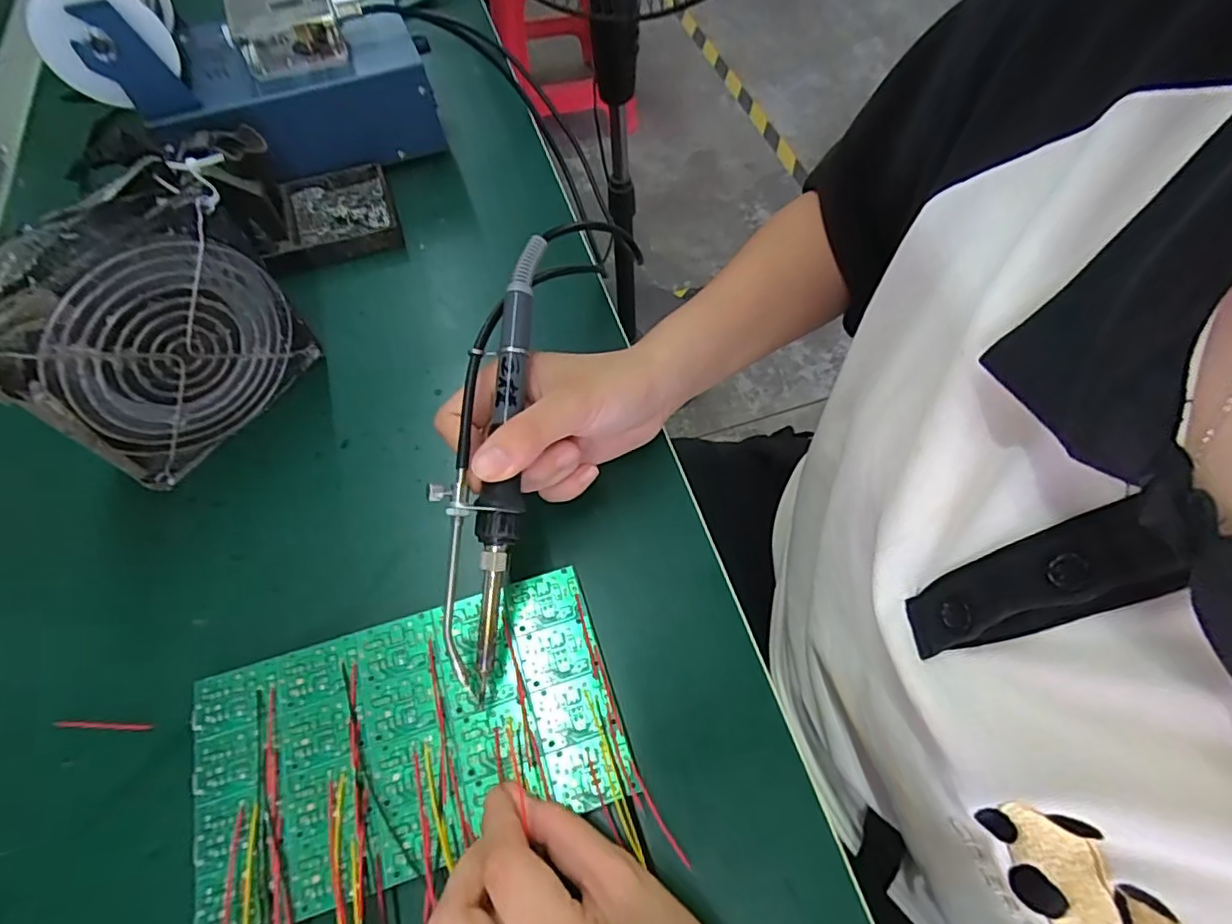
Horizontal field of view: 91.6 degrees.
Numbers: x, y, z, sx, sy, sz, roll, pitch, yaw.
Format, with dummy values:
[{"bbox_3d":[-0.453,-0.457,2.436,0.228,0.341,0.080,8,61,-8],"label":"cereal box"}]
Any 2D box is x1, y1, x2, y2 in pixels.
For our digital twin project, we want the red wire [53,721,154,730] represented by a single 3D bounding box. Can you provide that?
[{"bbox_3d":[-0.233,0.119,0.271,0.045,0.004,0.004,1,62,1],"label":"red wire"}]

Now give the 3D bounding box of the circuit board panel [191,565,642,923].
[{"bbox_3d":[-0.089,0.117,0.257,0.172,0.004,0.100,-17,63,-8],"label":"circuit board panel"}]

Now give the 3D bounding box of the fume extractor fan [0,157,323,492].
[{"bbox_3d":[-0.229,-0.063,0.304,0.042,0.123,0.122,31,66,16],"label":"fume extractor fan"}]

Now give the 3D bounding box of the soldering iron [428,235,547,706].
[{"bbox_3d":[-0.056,-0.003,0.274,0.034,0.037,0.210,6,82,4],"label":"soldering iron"}]

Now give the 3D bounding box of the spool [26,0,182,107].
[{"bbox_3d":[-0.304,-0.269,0.357,0.066,0.056,0.085,-18,63,-9],"label":"spool"}]

